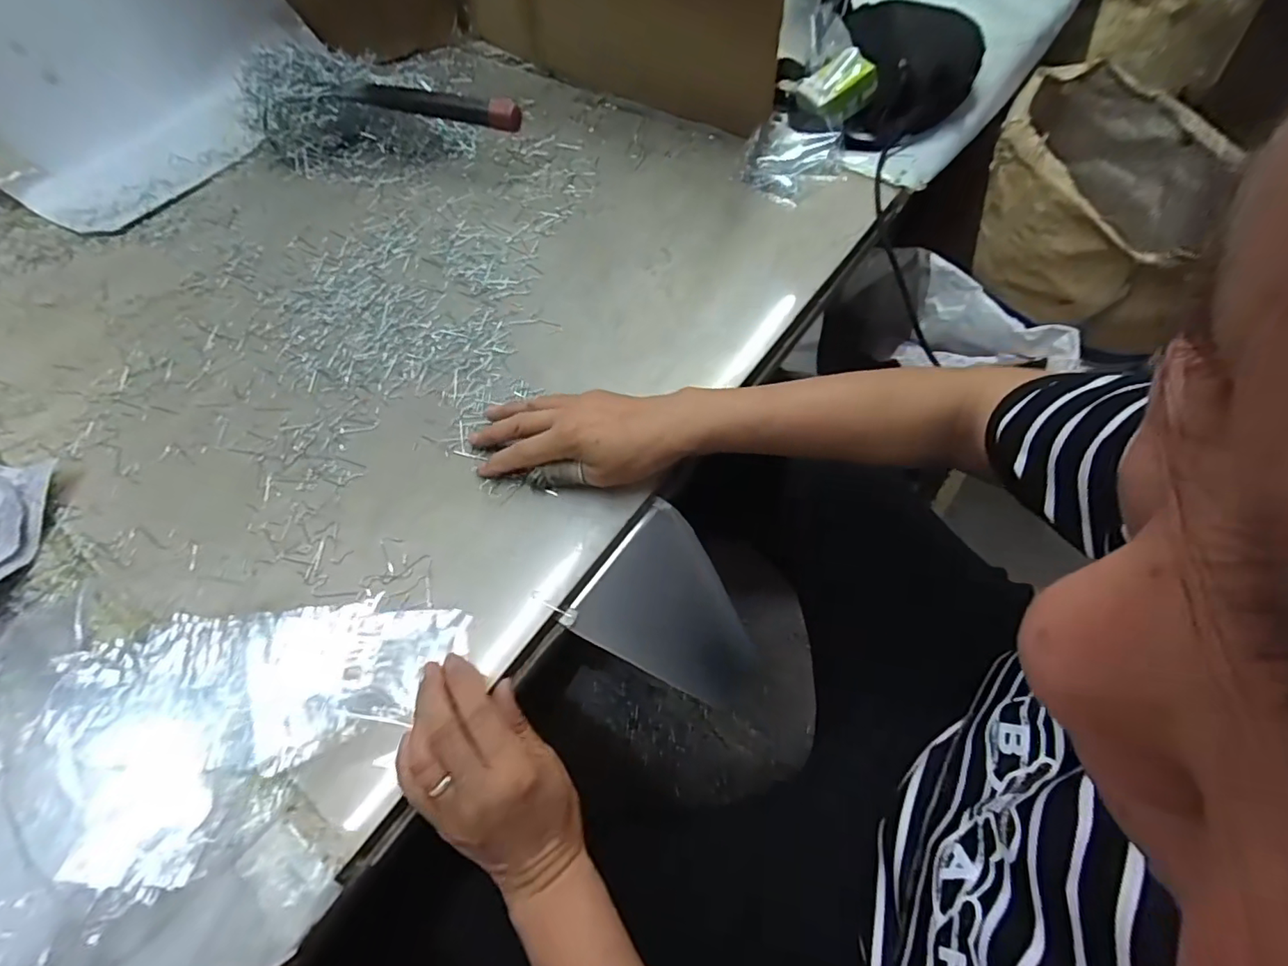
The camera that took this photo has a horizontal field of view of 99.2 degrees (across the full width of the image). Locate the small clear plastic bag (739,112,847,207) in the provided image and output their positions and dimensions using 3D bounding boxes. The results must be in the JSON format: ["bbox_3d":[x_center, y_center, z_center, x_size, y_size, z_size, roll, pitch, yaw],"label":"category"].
[{"bbox_3d":[0.159,-0.351,0.590,0.100,0.026,0.119,27,64,15],"label":"small clear plastic bag"}]

